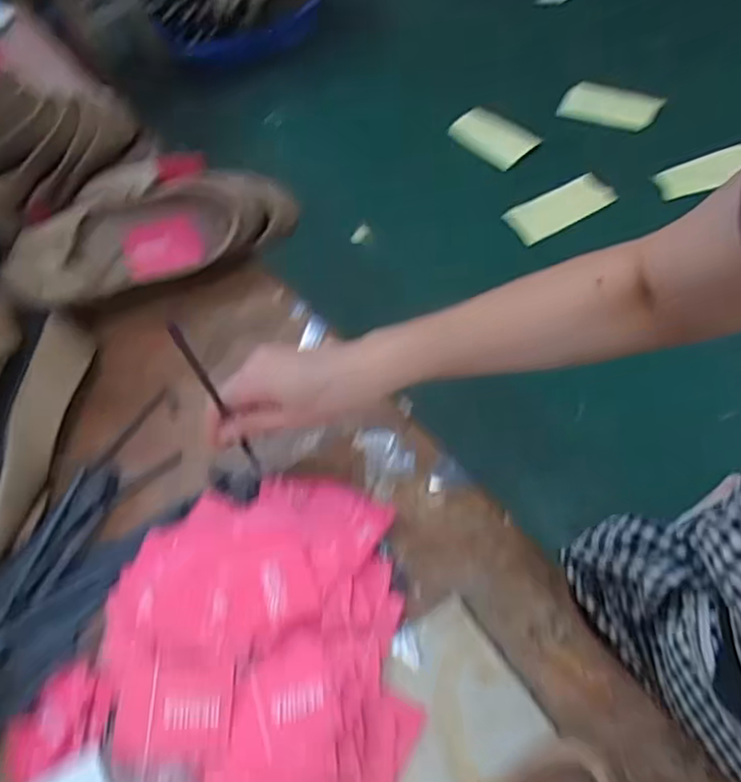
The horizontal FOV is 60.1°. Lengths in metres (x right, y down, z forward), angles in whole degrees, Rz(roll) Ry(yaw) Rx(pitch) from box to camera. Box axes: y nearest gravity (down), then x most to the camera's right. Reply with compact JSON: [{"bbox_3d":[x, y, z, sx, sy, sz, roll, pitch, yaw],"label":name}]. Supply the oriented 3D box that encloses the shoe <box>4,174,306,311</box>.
[{"bbox_3d":[-0.224,-0.171,0.678,0.290,0.088,0.084,-26,53,-14],"label":"shoe"}]

